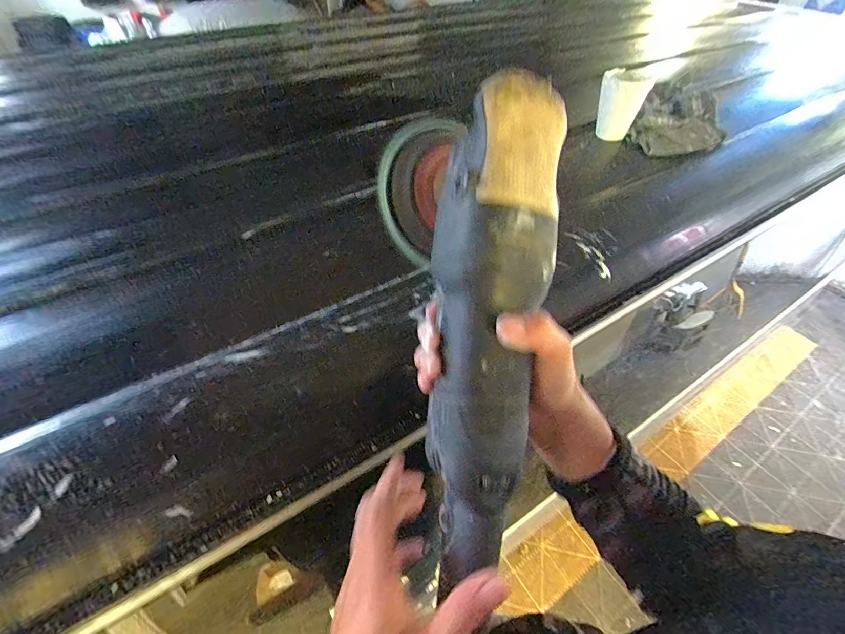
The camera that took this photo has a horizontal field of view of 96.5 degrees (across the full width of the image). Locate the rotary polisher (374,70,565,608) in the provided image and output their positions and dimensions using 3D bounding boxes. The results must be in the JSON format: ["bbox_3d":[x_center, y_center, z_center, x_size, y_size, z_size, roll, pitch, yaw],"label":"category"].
[{"bbox_3d":[0.034,0.003,0.280,0.124,0.100,0.333,0,84,-3],"label":"rotary polisher"}]

